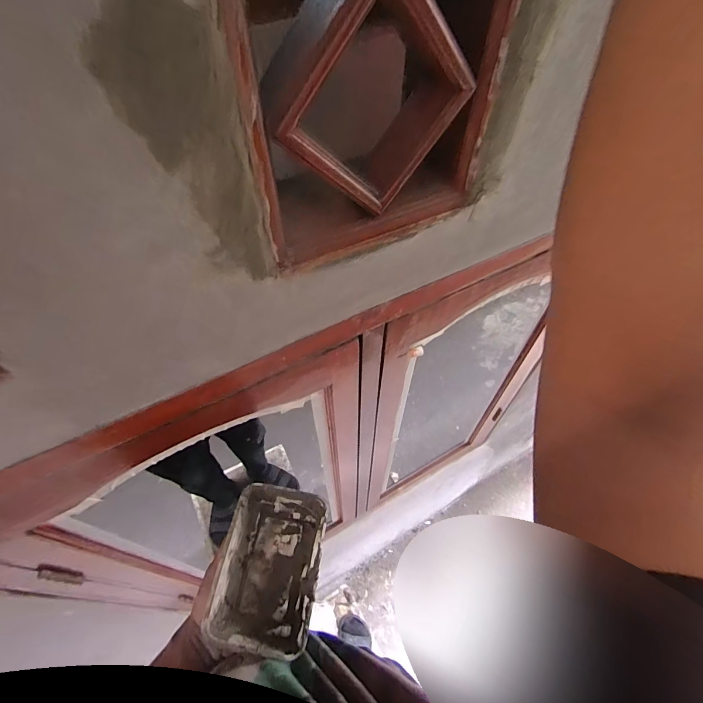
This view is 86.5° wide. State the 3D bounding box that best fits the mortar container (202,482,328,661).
[{"bbox_3d":[-0.097,0.267,0.473,0.115,0.052,0.173,6,53,6],"label":"mortar container"}]

